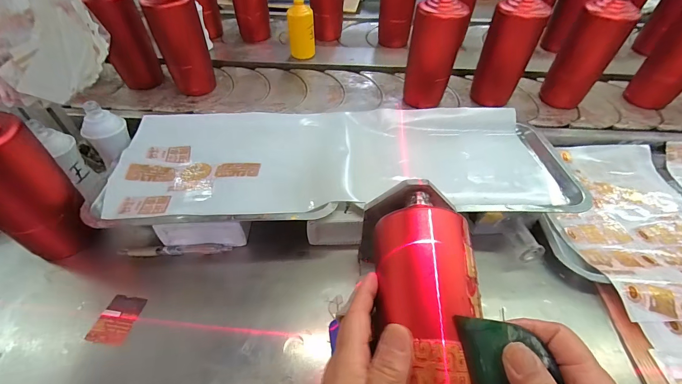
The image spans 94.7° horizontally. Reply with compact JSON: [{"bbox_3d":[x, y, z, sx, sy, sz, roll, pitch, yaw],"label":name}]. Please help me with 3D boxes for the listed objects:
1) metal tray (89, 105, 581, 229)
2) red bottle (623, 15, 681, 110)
[{"bbox_3d":[0.000,-0.045,0.450,0.607,0.028,0.220,-1,47,-2],"label":"metal tray"},{"bbox_3d":[0.603,-0.238,0.557,0.076,0.175,0.061,28,52,21],"label":"red bottle"}]

